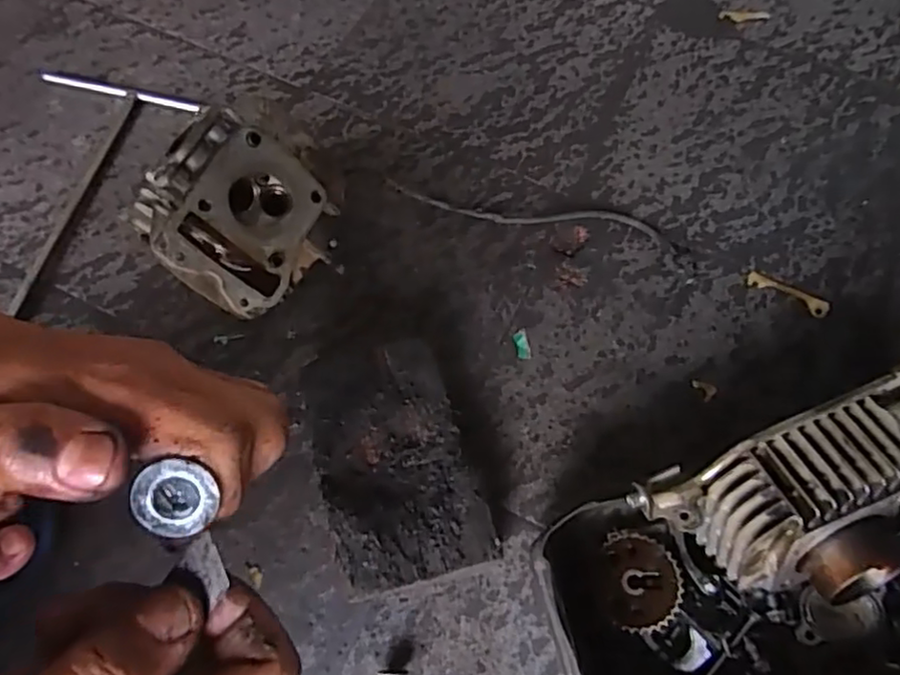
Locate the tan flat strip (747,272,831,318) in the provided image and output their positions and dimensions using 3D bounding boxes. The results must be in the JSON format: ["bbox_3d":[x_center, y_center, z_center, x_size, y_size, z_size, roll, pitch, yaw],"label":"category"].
[{"bbox_3d":[0.307,-0.040,0.578,0.074,0.005,0.020,27,68,10],"label":"tan flat strip"}]

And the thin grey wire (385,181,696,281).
[{"bbox_3d":[0.089,-0.117,0.596,0.290,0.018,0.052,16,66,5],"label":"thin grey wire"}]

